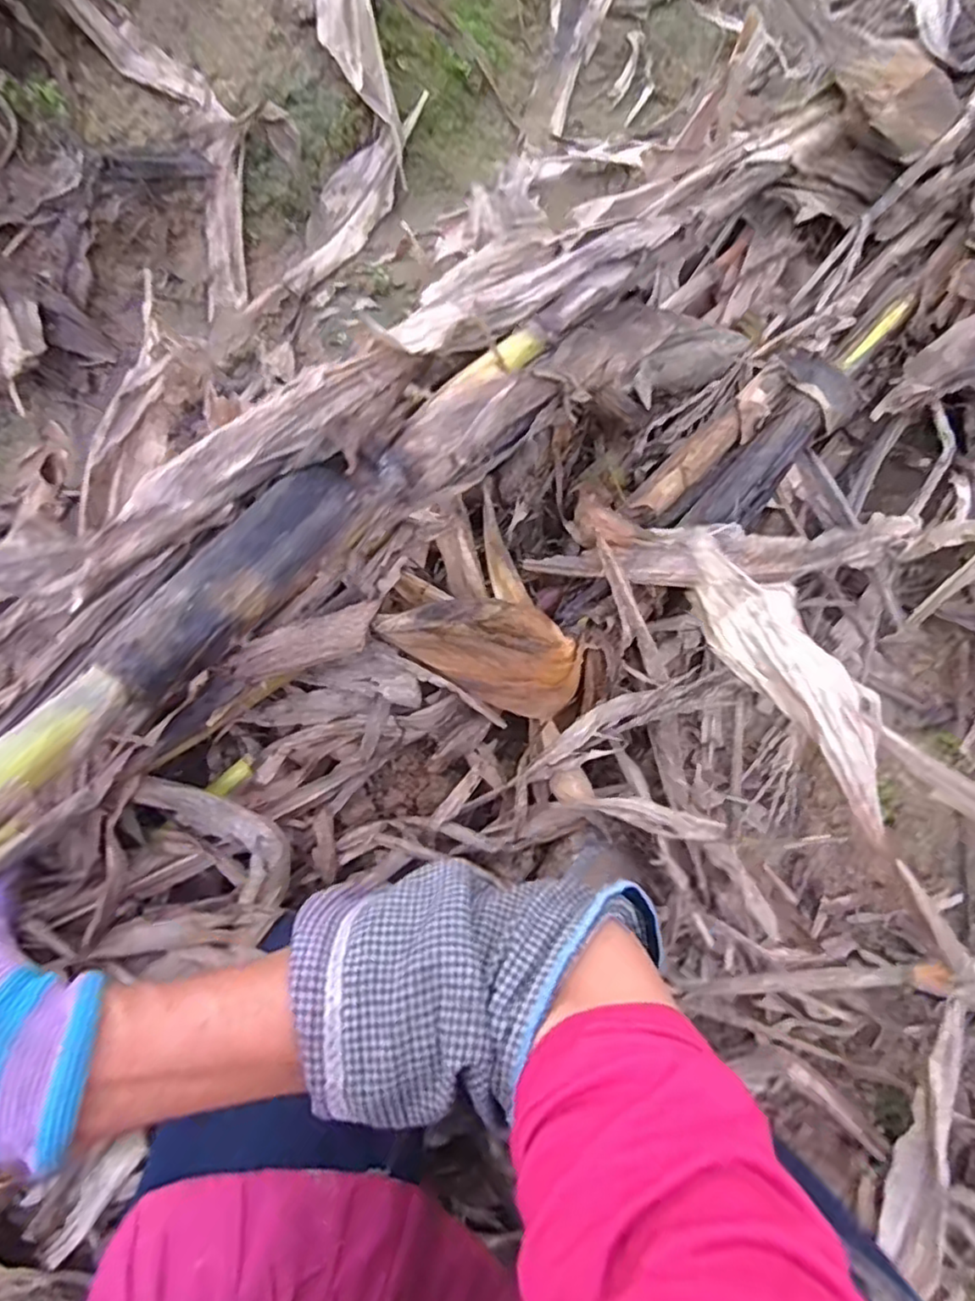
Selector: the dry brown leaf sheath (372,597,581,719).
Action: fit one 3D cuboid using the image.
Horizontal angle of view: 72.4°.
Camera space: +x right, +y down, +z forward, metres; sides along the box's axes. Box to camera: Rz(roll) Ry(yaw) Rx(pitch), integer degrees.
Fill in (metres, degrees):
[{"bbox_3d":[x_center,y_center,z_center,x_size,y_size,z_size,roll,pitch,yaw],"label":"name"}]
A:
[{"bbox_3d":[-0.006,-0.004,0.542,0.166,0.071,0.073,24,80,3],"label":"dry brown leaf sheath"}]

